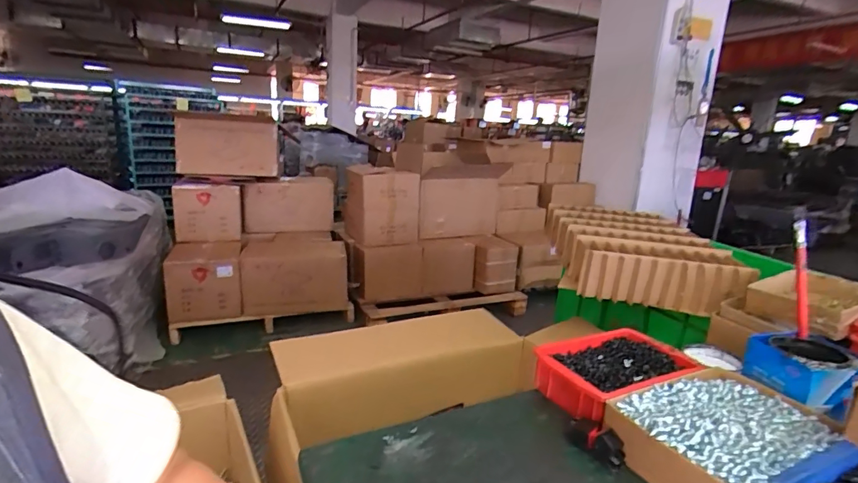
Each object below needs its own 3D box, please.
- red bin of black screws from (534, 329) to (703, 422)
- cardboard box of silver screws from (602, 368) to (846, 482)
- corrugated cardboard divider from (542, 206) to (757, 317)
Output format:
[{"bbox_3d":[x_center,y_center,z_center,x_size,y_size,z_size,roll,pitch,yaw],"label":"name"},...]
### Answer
[{"bbox_3d":[0.256,0.185,0.612,0.207,0.059,0.131,-4,15,-26],"label":"red bin of black screws"},{"bbox_3d":[0.318,0.219,0.487,0.235,0.061,0.160,-5,15,-30],"label":"cardboard box of silver screws"},{"bbox_3d":[0.477,0.028,1.070,0.331,0.131,0.481,5,14,11],"label":"corrugated cardboard divider"}]

